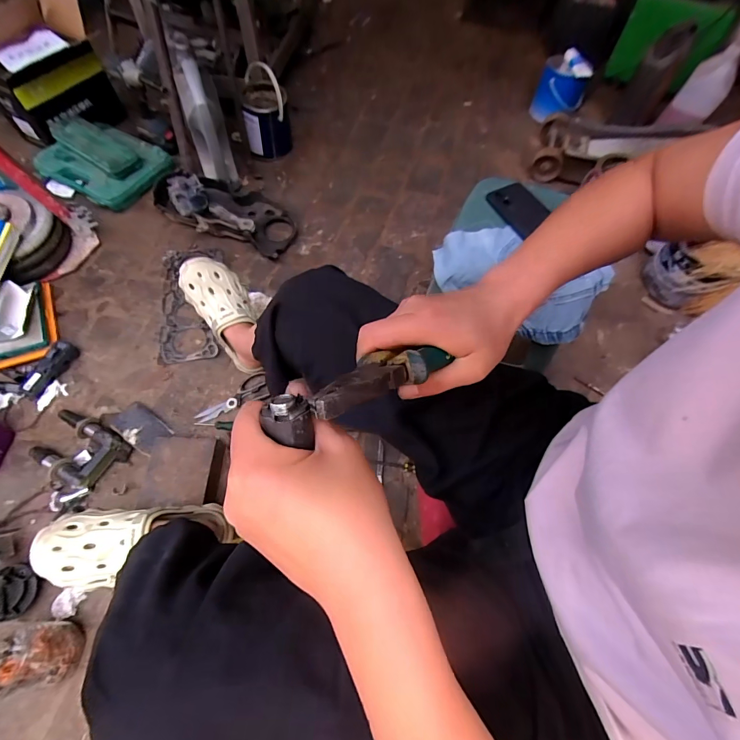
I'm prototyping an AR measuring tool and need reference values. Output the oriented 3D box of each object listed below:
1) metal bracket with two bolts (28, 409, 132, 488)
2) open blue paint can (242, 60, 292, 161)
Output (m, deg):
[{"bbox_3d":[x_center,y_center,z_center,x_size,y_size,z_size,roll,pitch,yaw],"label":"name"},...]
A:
[{"bbox_3d":[-0.571,0.155,0.753,0.161,0.034,0.121,28,65,10],"label":"metal bracket with two bolts"},{"bbox_3d":[-0.303,-0.744,1.119,0.130,0.186,0.145,-12,65,-9],"label":"open blue paint can"}]

